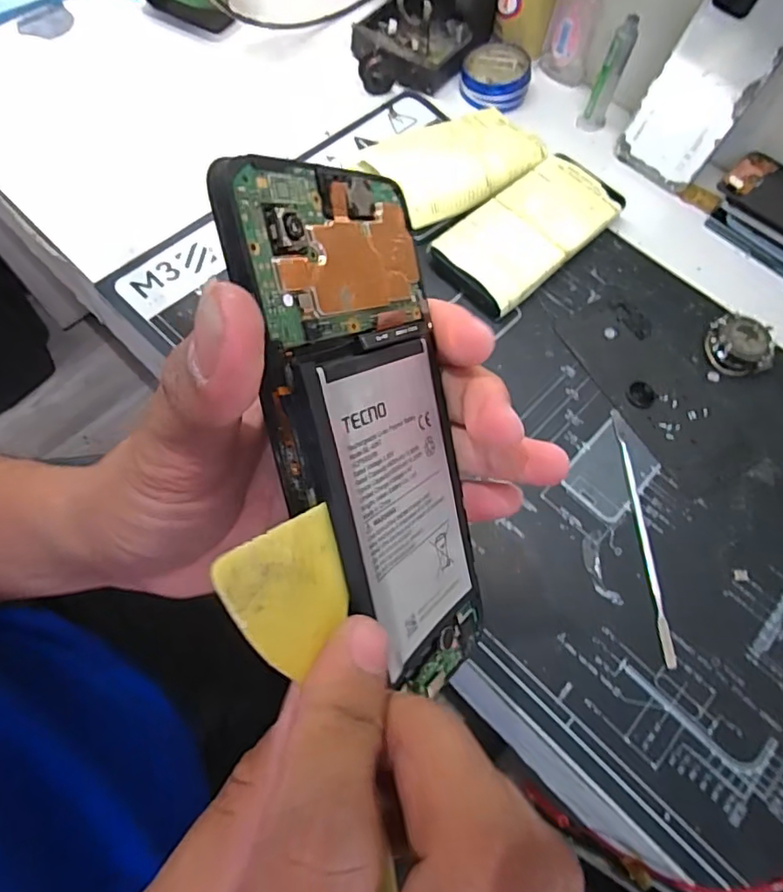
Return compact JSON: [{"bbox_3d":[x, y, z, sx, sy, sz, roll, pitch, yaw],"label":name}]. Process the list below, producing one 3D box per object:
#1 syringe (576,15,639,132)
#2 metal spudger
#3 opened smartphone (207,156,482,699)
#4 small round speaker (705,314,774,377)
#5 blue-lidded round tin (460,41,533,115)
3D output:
[{"bbox_3d":[0.188,-0.319,0.479,0.021,0.090,0.017,31,69,9],"label":"syringe"},{"bbox_3d":[0.161,0.053,0.353,0.007,0.008,0.164,0,67,-3],"label":"metal spudger"},{"bbox_3d":[-0.002,0.002,0.159,0.007,0.070,0.152,-4,104,37],"label":"opened smartphone"},{"bbox_3d":[0.254,-0.073,0.407,0.039,0.024,0.039,1,67,-3],"label":"small round speaker"},{"bbox_3d":[0.097,-0.344,0.517,0.062,0.021,0.068,7,67,0],"label":"blue-lidded round tin"}]

